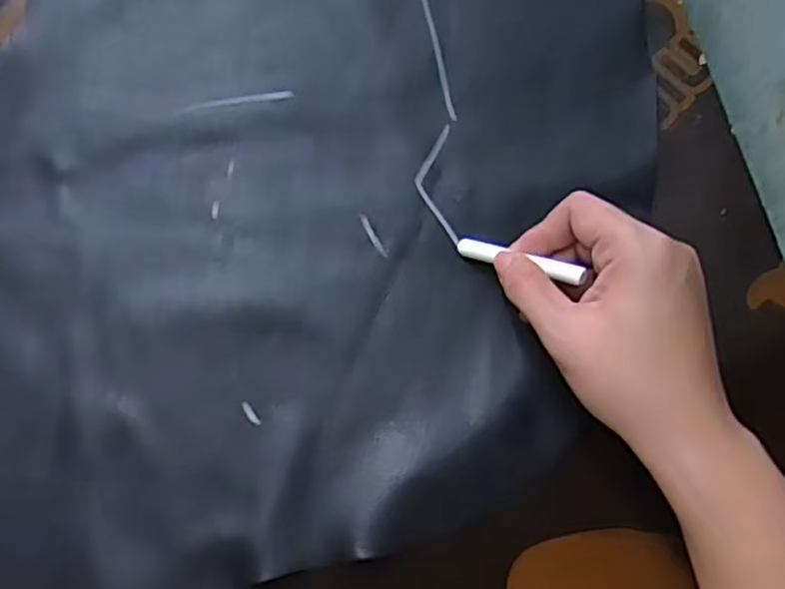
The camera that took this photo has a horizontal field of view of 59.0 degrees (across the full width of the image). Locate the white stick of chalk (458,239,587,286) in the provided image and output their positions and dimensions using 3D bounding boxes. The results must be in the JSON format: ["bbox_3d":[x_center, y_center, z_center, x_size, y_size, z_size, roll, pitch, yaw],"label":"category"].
[{"bbox_3d":[0.061,-0.019,0.348,0.074,0.010,0.011,19,71,48],"label":"white stick of chalk"}]

